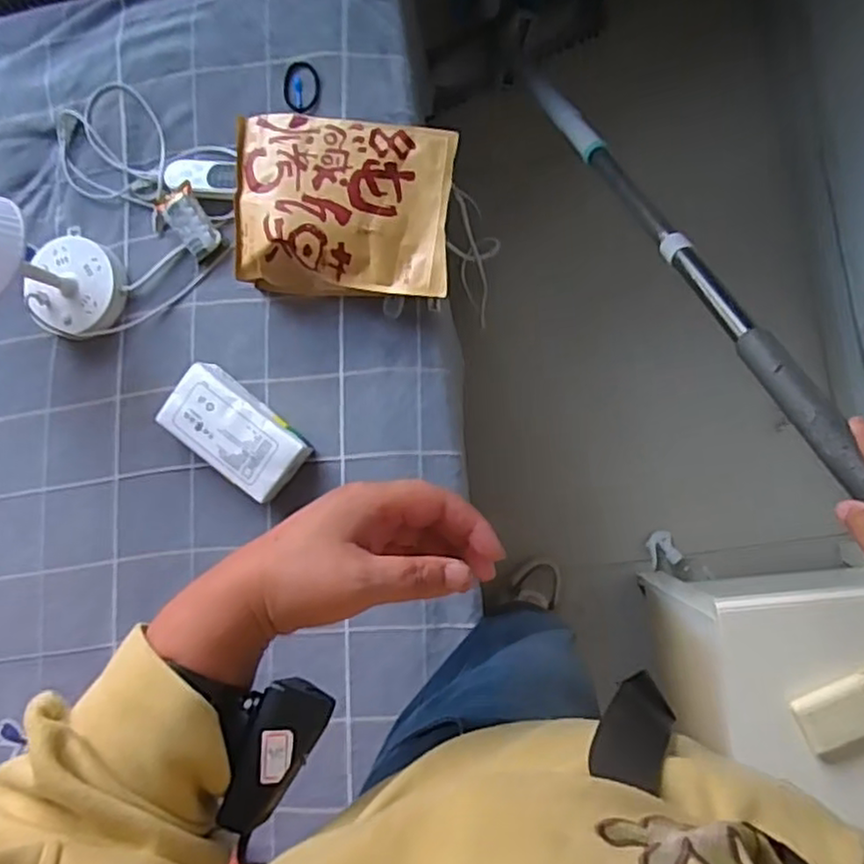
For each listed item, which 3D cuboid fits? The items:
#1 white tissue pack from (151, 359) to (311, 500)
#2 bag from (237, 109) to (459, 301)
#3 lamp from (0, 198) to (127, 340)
[{"bbox_3d":[-0.246,0.001,0.879,0.178,0.053,0.097,38,90,9],"label":"white tissue pack"},{"bbox_3d":[-0.107,-0.270,0.857,0.266,0.089,0.200,5,86,6],"label":"bag"},{"bbox_3d":[-0.503,-0.206,0.853,0.152,0.205,0.137,28,89,9],"label":"lamp"}]

